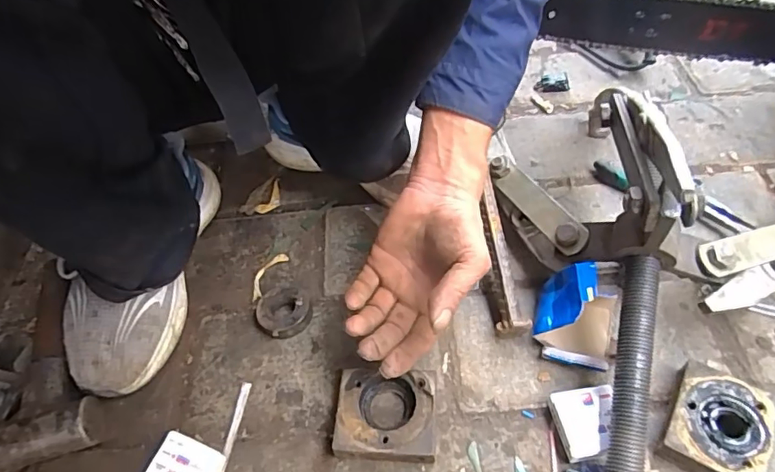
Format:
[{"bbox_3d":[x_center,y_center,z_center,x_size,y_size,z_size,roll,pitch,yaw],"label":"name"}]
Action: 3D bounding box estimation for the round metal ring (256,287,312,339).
[{"bbox_3d":[-0.099,0.072,0.494,0.050,0.021,0.051,-3,52,3],"label":"round metal ring"}]

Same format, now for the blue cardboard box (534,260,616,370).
[{"bbox_3d":[0.164,0.066,0.446,0.066,0.060,0.079,15,55,17],"label":"blue cardboard box"}]

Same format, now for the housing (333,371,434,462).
[{"bbox_3d":[-0.003,0.146,0.420,0.083,0.027,0.069,0,52,6],"label":"housing"}]

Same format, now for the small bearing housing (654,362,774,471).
[{"bbox_3d":[0.253,0.147,0.397,0.065,0.027,0.083,23,58,22],"label":"small bearing housing"}]

